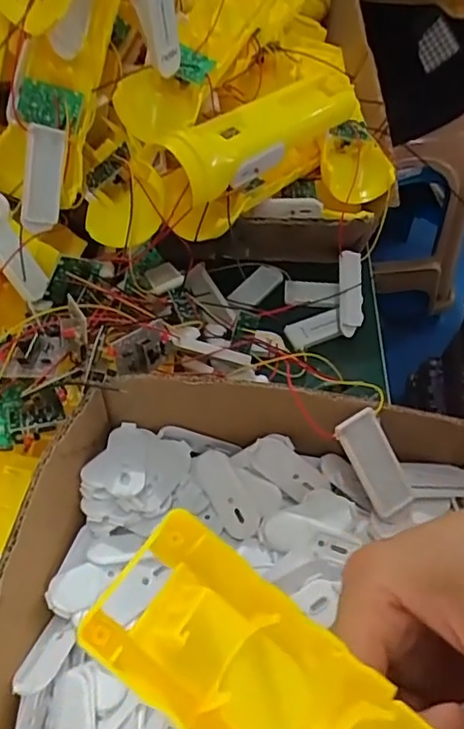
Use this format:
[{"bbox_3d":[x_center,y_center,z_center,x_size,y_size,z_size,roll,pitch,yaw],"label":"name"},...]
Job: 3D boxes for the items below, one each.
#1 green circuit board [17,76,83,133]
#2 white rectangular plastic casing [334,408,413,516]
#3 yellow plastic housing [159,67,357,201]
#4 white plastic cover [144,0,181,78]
[{"bbox_3d":[-0.106,-0.151,0.333,0.035,0.004,0.025,13,88,-4],"label":"green circuit board"},{"bbox_3d":[0.070,0.048,0.282,0.021,0.005,0.051,-31,97,-19],"label":"white rectangular plastic casing"},{"bbox_3d":[0.026,-0.162,0.383,0.042,0.033,0.180,30,48,20],"label":"yellow plastic housing"},{"bbox_3d":[-0.040,-0.198,0.331,0.018,0.061,0.008,-7,55,-4],"label":"white plastic cover"}]

